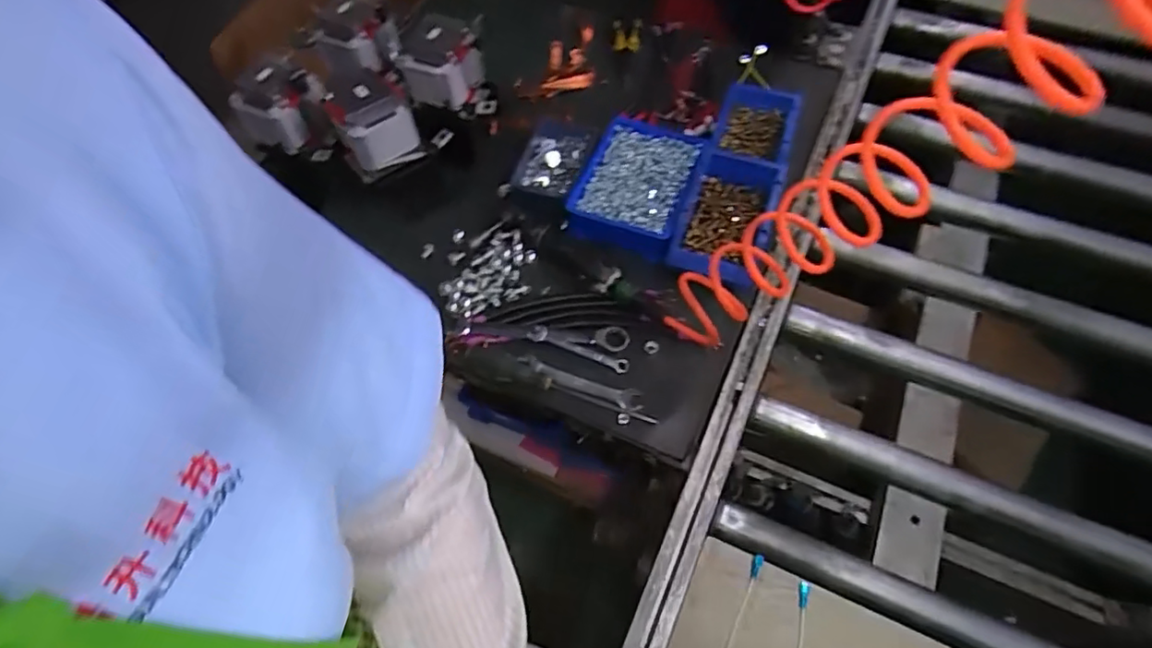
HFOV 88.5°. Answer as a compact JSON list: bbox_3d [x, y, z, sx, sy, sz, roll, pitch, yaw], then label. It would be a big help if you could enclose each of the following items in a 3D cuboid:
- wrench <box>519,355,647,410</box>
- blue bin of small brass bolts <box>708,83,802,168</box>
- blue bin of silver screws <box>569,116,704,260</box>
[{"bbox_3d":[0.003,0.071,0.712,0.155,0.009,0.026,17,62,11],"label":"wrench"},{"bbox_3d":[0.254,-0.279,0.849,0.105,0.057,0.147,16,62,11],"label":"blue bin of small brass bolts"},{"bbox_3d":[0.084,-0.193,0.820,0.148,0.050,0.199,17,62,11],"label":"blue bin of silver screws"}]

